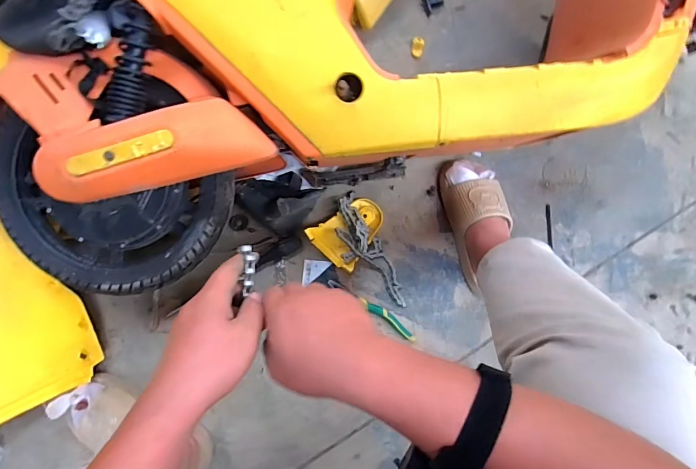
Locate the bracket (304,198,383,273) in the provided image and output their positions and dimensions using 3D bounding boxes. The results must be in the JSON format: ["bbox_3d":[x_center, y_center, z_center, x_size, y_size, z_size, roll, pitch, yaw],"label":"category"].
[{"bbox_3d":[0.008,-0.013,0.752,0.111,0.073,0.153,43,83,4],"label":"bracket"}]

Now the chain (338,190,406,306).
[{"bbox_3d":[0.035,0.039,0.767,0.080,0.030,0.245,-29,84,-6],"label":"chain"}]

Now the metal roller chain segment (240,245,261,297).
[{"bbox_3d":[-0.097,0.035,0.375,0.018,0.010,0.049,1,88,-2],"label":"metal roller chain segment"}]

